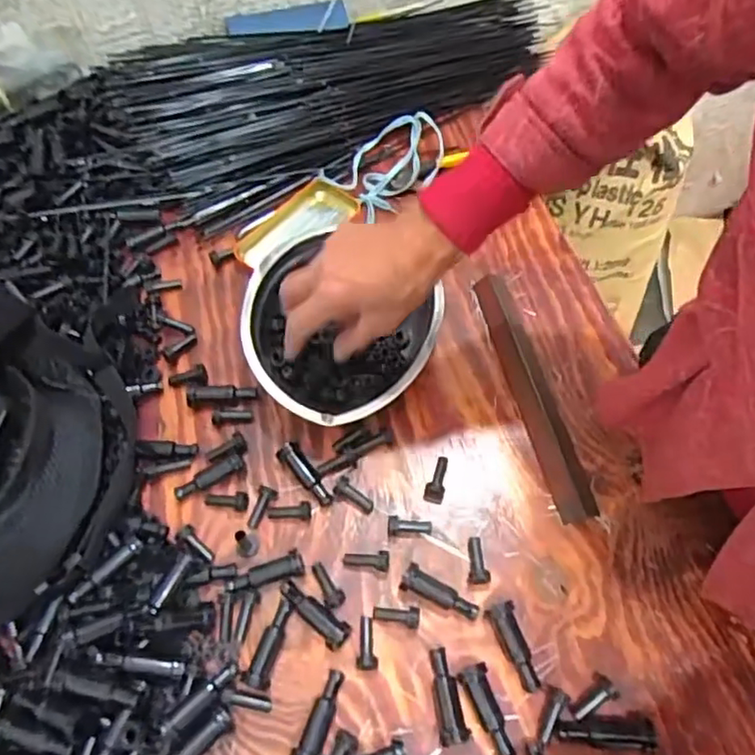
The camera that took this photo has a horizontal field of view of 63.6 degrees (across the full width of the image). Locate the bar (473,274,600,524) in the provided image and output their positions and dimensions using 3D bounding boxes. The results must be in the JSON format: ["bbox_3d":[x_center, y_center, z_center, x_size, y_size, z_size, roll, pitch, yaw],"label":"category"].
[{"bbox_3d":[0.147,0.008,0.593,0.033,0.011,0.269,-12,62,-5],"label":"bar"}]

